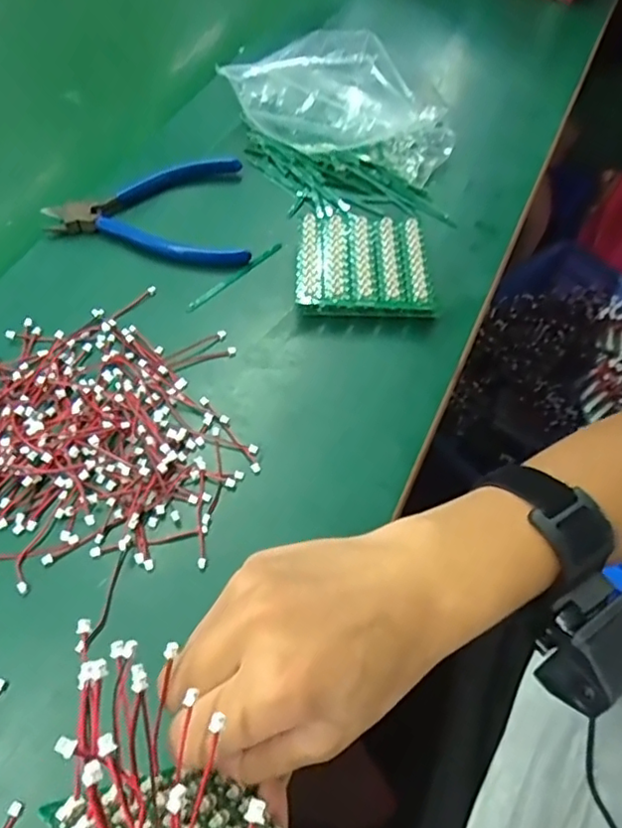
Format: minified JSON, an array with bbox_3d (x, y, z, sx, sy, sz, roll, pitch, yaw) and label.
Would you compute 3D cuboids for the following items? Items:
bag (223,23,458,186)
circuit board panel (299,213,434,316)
[{"bbox_3d":[0.024,-0.243,0.468,0.181,0.064,0.084,13,58,4],"label":"bag"},{"bbox_3d":[0.035,-0.101,0.407,0.086,0.019,0.086,1,58,-4],"label":"circuit board panel"}]

